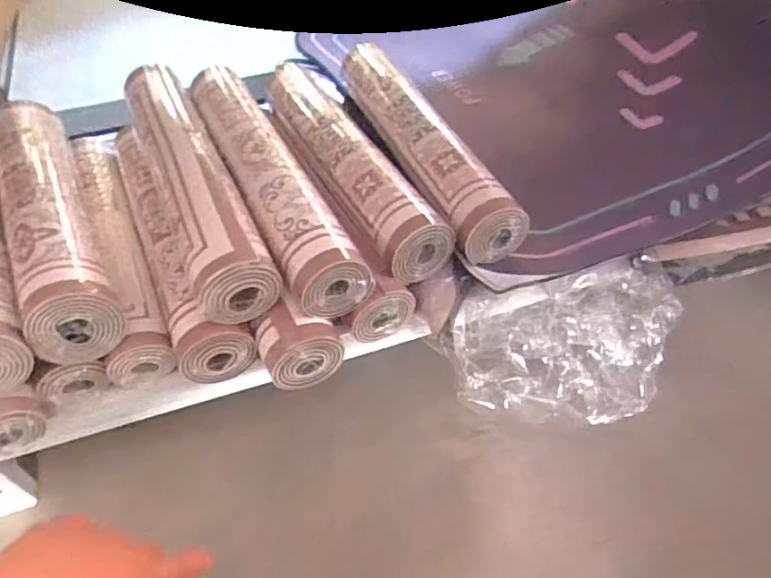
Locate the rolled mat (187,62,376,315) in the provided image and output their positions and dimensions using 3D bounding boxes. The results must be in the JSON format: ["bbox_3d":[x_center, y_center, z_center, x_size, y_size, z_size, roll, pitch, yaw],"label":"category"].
[{"bbox_3d":[-0.172,-0.174,0.807,0.091,0.073,0.512,-22,55,-17],"label":"rolled mat"}]

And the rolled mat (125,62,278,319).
[{"bbox_3d":[-0.268,-0.168,0.781,0.088,0.079,0.504,-21,55,-16],"label":"rolled mat"}]

